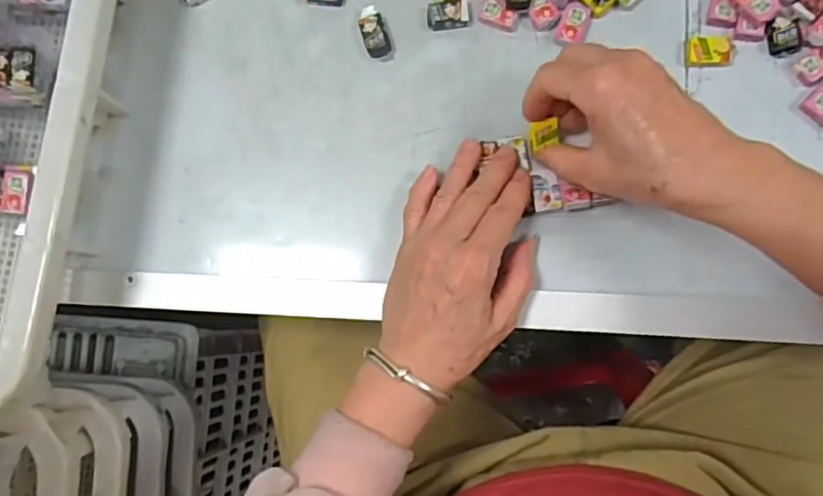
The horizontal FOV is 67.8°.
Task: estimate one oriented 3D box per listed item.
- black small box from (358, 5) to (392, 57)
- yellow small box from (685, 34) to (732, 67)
[{"bbox_3d":[-0.026,-0.148,0.421,0.017,0.007,0.034,-20,81,4],"label":"black small box"},{"bbox_3d":[0.190,-0.127,0.392,0.027,0.010,0.022,-4,82,6],"label":"yellow small box"}]

